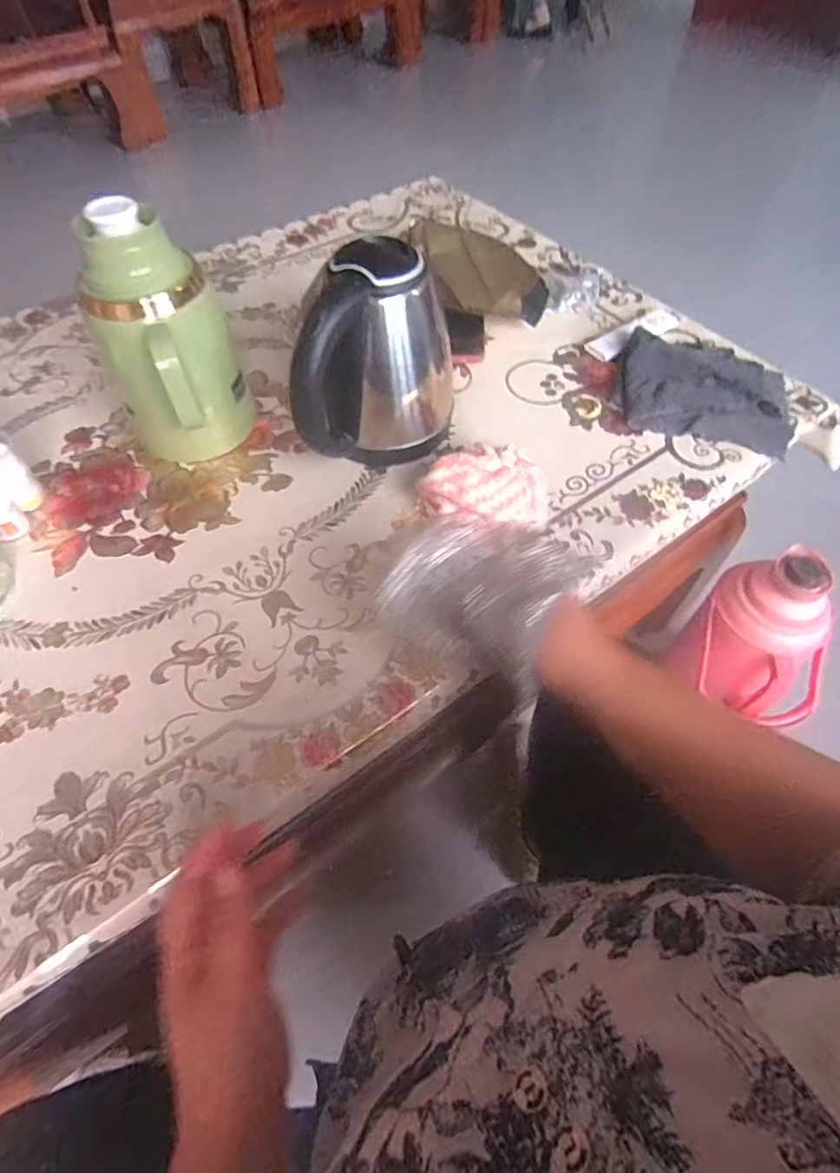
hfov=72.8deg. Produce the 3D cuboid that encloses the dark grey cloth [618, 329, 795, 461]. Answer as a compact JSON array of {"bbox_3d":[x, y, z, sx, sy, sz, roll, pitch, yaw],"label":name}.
[{"bbox_3d":[0.338,-0.234,0.669,0.196,0.050,0.145,14,57,9],"label":"dark grey cloth"}]

